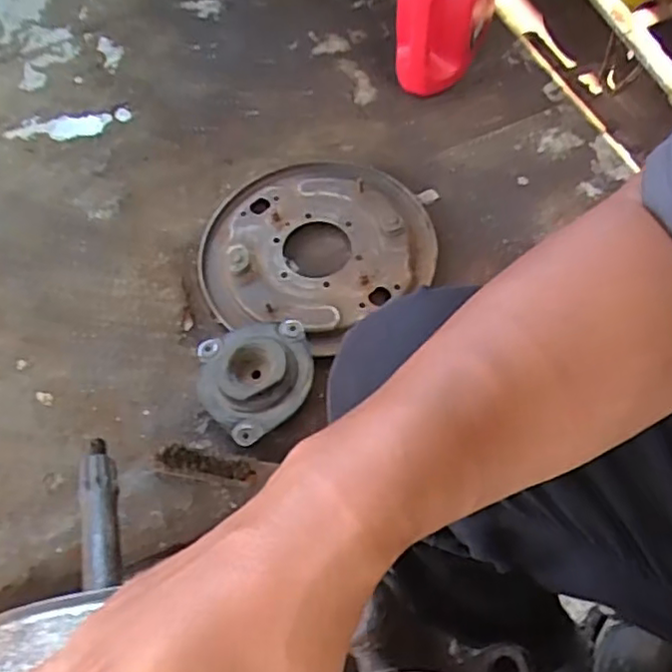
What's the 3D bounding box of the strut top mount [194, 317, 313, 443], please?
[{"bbox_3d":[-0.093,0.054,0.759,0.133,0.058,0.141,-12,62,-4],"label":"strut top mount"}]

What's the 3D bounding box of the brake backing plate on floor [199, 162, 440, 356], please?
[{"bbox_3d":[-0.023,-0.118,0.868,0.297,0.038,0.285,-1,62,1],"label":"brake backing plate on floor"}]

